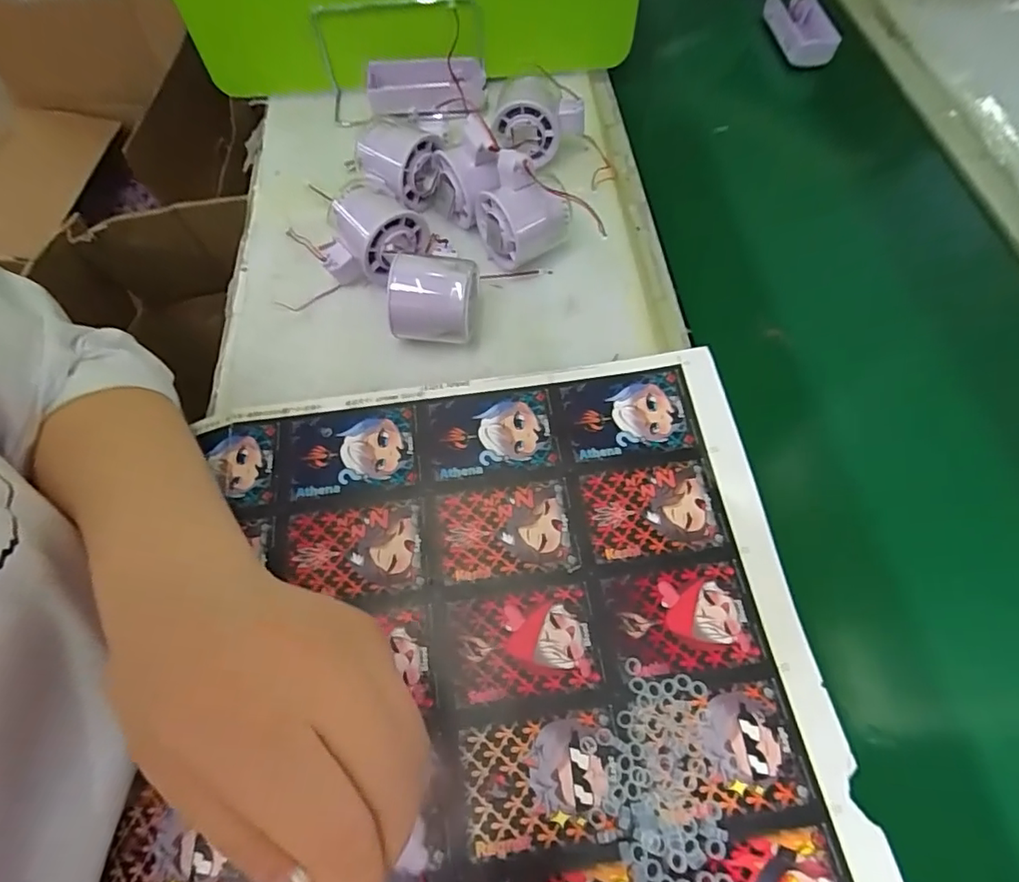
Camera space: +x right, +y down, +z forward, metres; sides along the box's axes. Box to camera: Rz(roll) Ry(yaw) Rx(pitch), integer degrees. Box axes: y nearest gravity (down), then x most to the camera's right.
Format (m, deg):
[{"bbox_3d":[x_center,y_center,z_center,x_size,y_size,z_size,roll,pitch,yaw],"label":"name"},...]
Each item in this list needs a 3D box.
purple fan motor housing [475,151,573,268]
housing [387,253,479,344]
[{"bbox_3d":[0.013,-0.174,0.412,0.060,0.079,0.050,-28,66,-14],"label":"purple fan motor housing"},{"bbox_3d":[-0.054,-0.100,0.389,0.059,0.049,0.051,3,62,1],"label":"housing"}]

